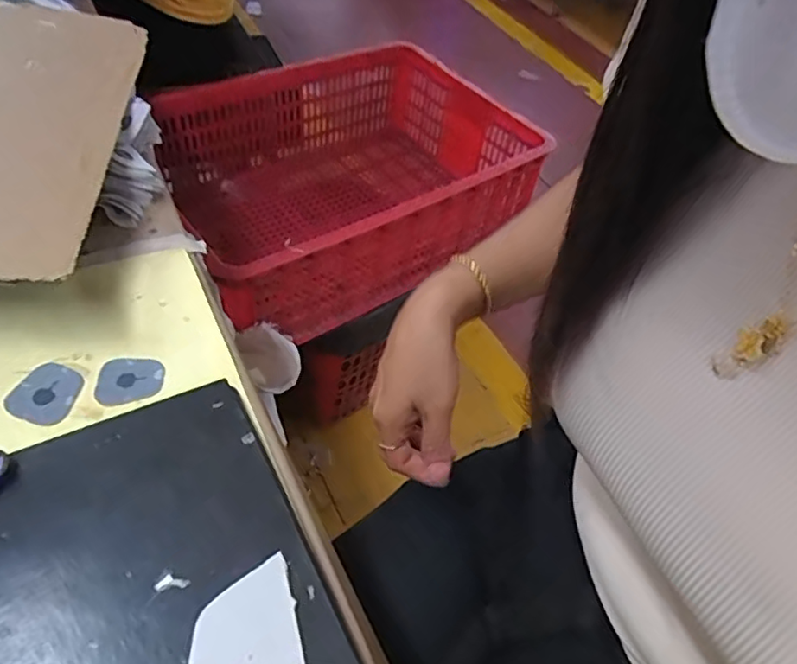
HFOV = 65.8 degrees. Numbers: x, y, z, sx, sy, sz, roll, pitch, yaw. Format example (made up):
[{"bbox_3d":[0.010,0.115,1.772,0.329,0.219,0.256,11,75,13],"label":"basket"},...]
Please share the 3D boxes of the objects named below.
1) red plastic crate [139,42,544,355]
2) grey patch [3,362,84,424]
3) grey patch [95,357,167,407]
[{"bbox_3d":[-0.087,-0.256,1.039,0.626,0.208,0.415,-29,59,-28],"label":"red plastic crate"},{"bbox_3d":[-0.206,0.035,0.360,0.033,0.008,0.036,12,49,2],"label":"grey patch"},{"bbox_3d":[-0.163,0.028,0.373,0.039,0.005,0.036,-17,54,-21],"label":"grey patch"}]

